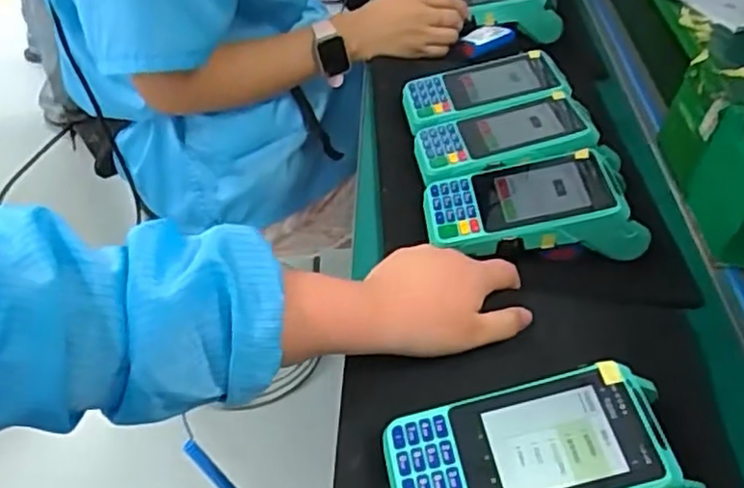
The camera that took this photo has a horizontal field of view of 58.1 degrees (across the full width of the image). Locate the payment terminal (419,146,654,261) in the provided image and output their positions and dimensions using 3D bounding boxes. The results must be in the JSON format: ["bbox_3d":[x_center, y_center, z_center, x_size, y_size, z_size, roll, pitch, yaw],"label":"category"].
[{"bbox_3d":[0.129,-0.035,0.530,0.160,0.049,0.082,-1,45,-8],"label":"payment terminal"}]

